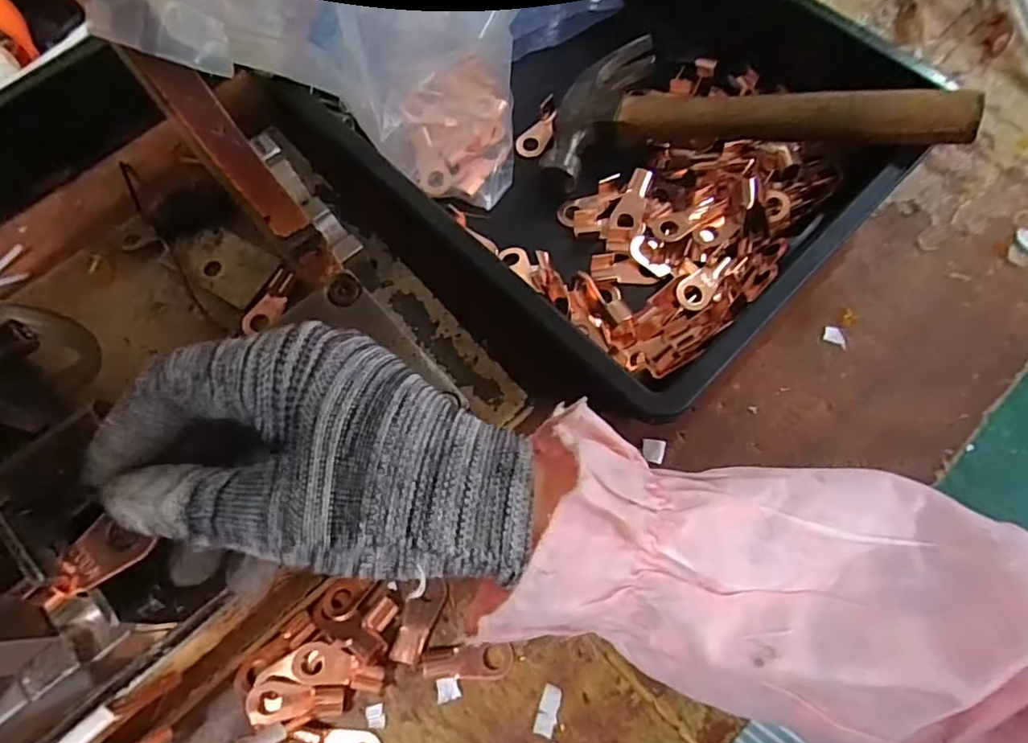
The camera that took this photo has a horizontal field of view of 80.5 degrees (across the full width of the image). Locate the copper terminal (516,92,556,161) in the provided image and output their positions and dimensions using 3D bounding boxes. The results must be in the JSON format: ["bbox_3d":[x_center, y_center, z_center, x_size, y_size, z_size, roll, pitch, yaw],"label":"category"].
[{"bbox_3d":[0.019,-0.157,0.390,0.020,0.005,0.044,29,84,23],"label":"copper terminal"}]

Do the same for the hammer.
[{"bbox_3d":[0.125,-0.141,0.334,0.212,0.023,0.100,13,71,27],"label":"hammer"}]

